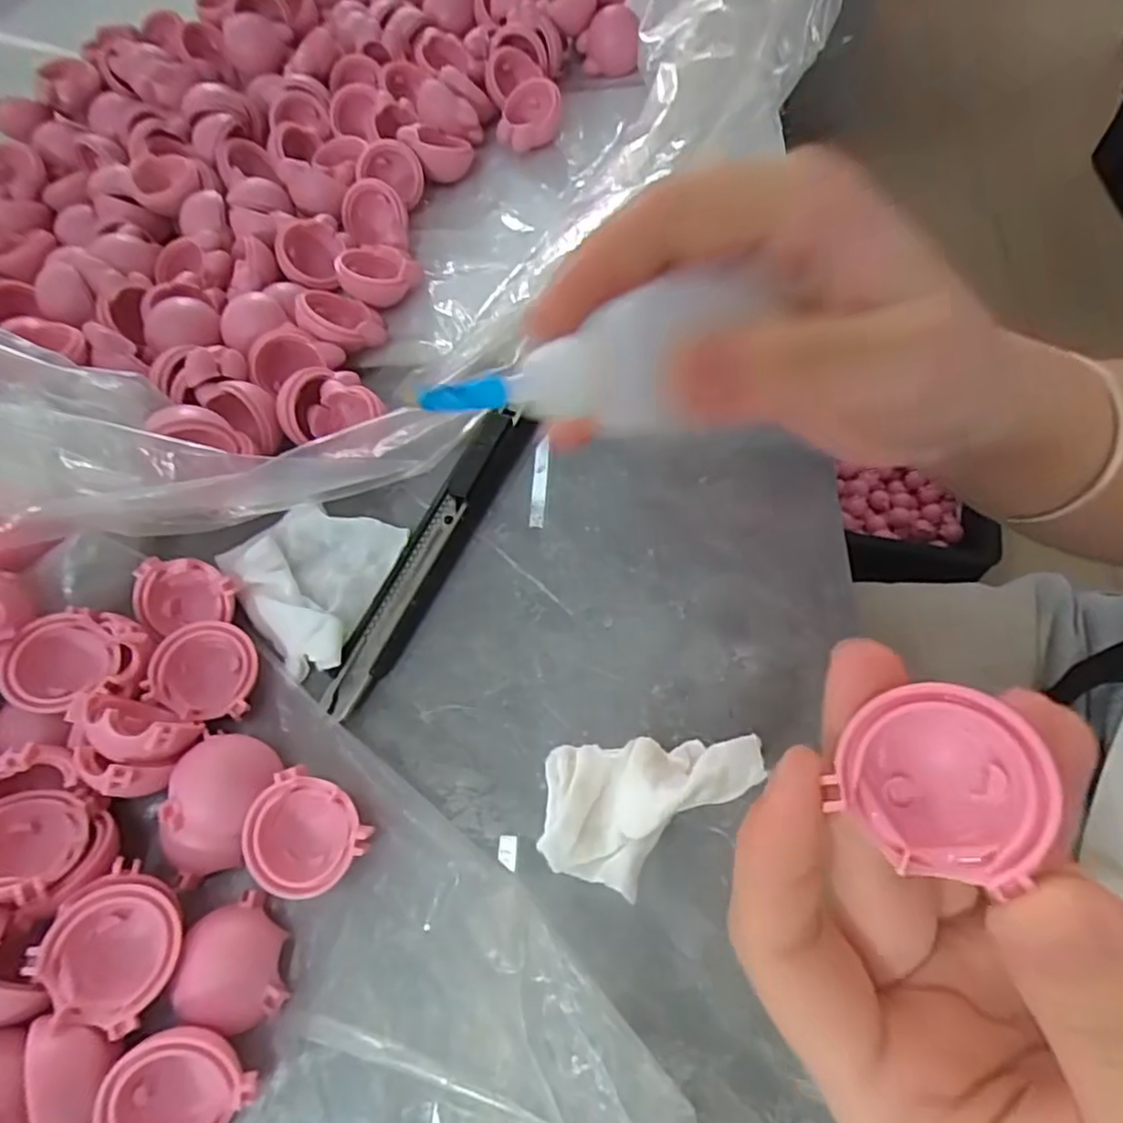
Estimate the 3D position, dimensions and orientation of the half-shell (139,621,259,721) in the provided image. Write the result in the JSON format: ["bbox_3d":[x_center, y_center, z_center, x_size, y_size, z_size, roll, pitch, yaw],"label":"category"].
[{"bbox_3d":[-0.108,0.033,0.205,0.029,0.011,0.028,-3,62,-4],"label":"half-shell"}]

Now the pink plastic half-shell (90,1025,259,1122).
[{"bbox_3d":[-0.090,0.123,0.155,0.030,0.012,0.029,-42,109,-15],"label":"pink plastic half-shell"}]

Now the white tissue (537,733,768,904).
[{"bbox_3d":[0.023,0.064,0.175,0.054,0.020,0.036,-2,61,5],"label":"white tissue"}]

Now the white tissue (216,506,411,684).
[{"bbox_3d":[-0.087,0.004,0.219,0.054,0.009,0.056,12,63,13],"label":"white tissue"}]

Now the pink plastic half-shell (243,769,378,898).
[{"bbox_3d":[-0.068,0.074,0.179,0.030,0.013,0.029,-3,61,5],"label":"pink plastic half-shell"}]

